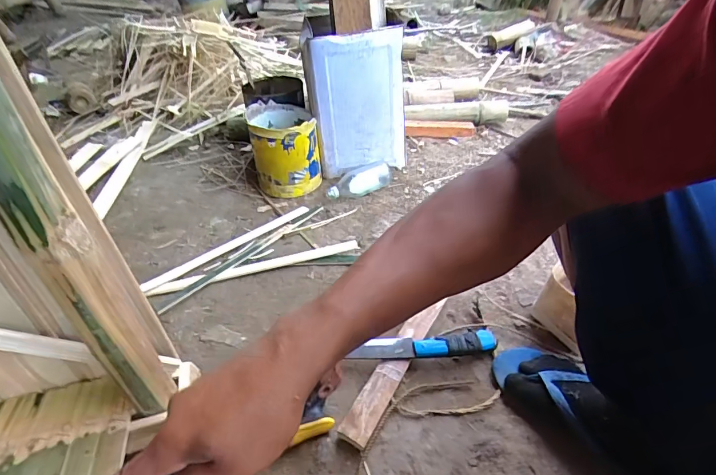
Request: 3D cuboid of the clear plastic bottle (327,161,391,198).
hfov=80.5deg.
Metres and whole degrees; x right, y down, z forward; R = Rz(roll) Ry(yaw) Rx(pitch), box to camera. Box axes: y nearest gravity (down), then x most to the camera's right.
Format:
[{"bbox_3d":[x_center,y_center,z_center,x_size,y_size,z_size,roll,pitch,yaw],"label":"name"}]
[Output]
[{"bbox_3d":[-0.001,-0.137,1.061,0.180,0.053,0.073,-30,45,-28],"label":"clear plastic bottle"}]

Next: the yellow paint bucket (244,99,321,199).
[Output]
[{"bbox_3d":[-0.182,-0.222,1.074,0.159,0.188,0.165,-10,40,-7],"label":"yellow paint bucket"}]

